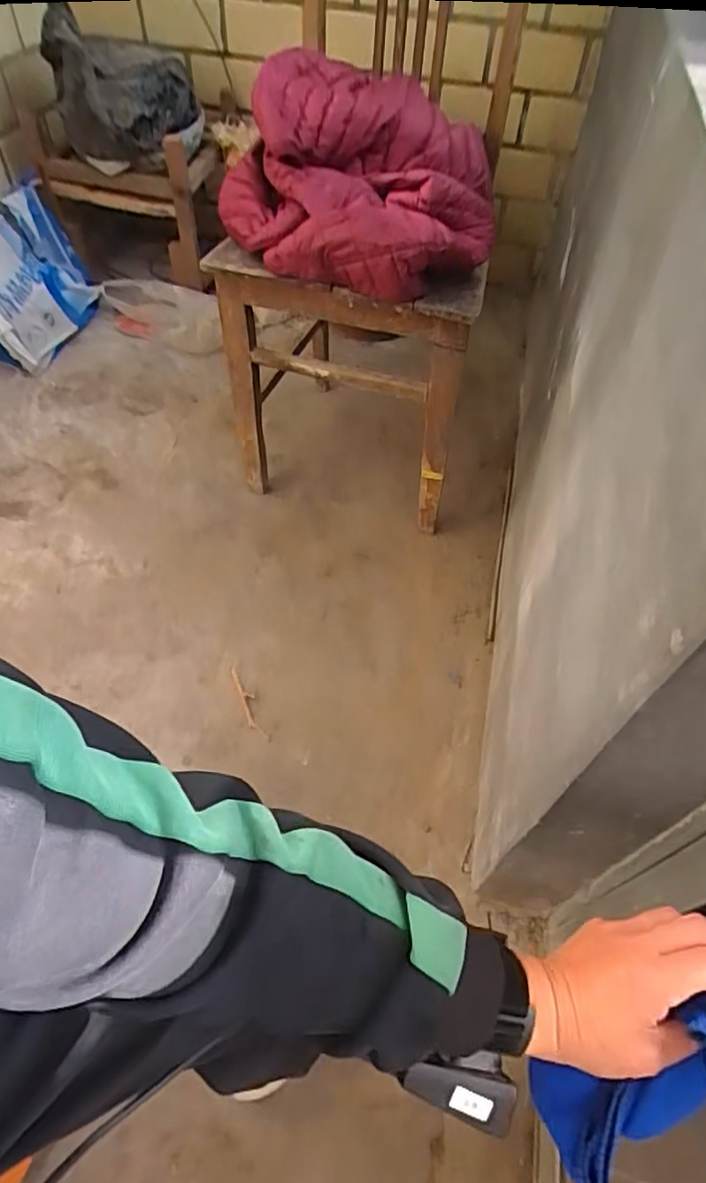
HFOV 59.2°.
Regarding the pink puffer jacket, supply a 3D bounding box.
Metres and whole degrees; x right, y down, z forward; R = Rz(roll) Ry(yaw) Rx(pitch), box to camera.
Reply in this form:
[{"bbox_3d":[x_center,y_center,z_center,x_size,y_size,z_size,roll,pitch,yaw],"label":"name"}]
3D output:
[{"bbox_3d":[-0.004,-0.593,0.910,0.431,0.207,0.260,23,55,15],"label":"pink puffer jacket"}]

